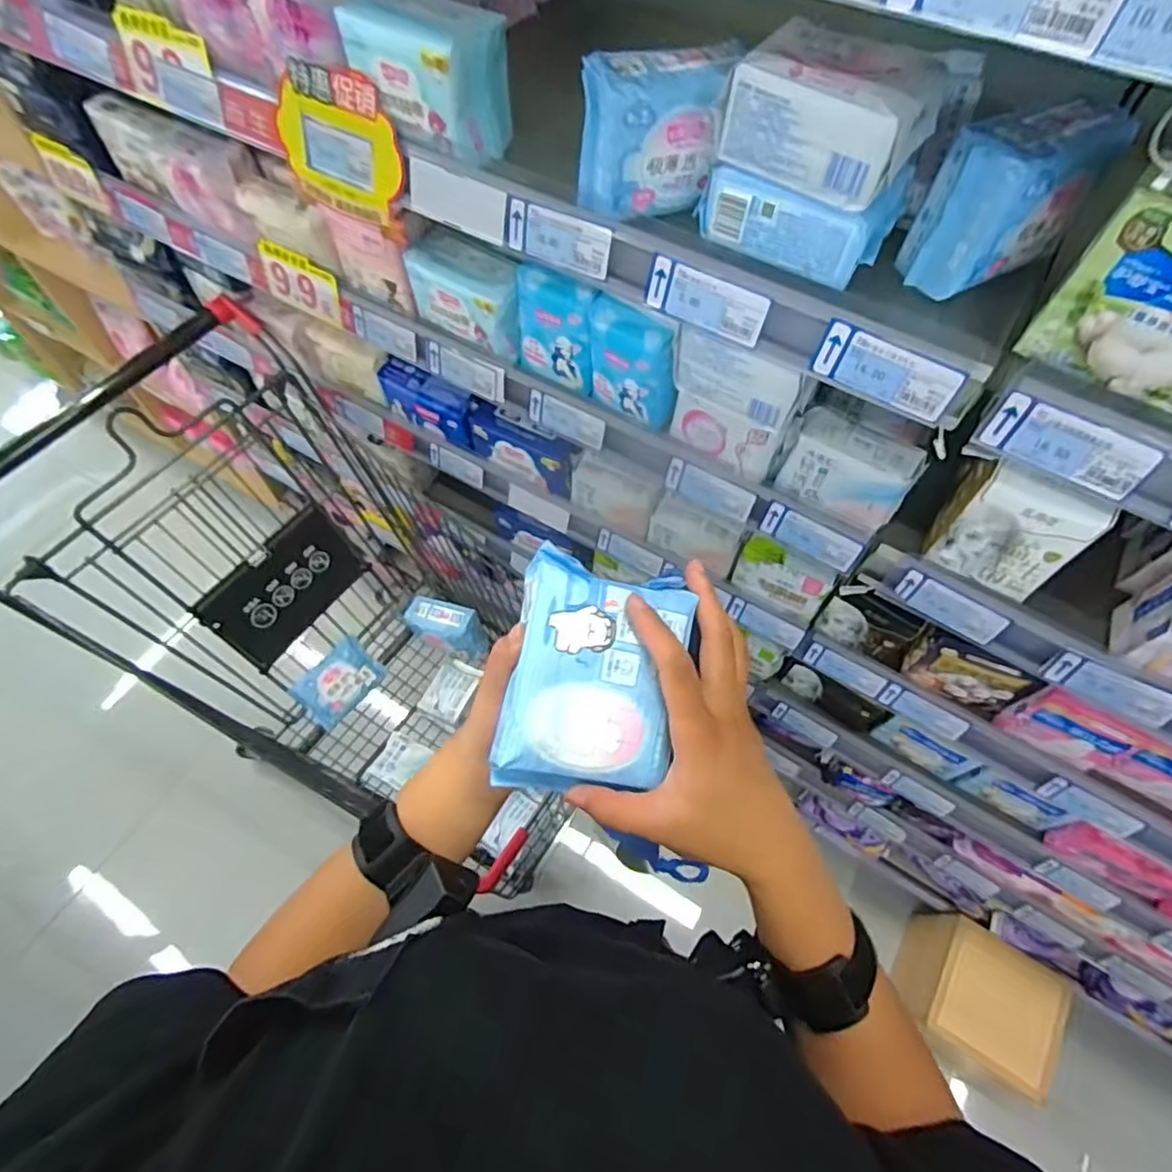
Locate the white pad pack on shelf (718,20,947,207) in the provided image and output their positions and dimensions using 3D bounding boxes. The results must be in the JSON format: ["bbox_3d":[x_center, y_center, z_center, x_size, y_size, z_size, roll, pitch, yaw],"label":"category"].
[{"bbox_3d":[0.150,-0.290,0.388,0.109,0.057,0.070,33,66,15],"label":"white pad pack on shelf"}]

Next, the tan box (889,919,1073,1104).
[{"bbox_3d":[0.715,0.760,1.162,0.221,0.160,0.203,31,65,14],"label":"tan box"}]

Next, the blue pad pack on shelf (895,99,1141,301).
[{"bbox_3d":[0.289,-0.262,0.432,0.111,0.088,0.061,-29,66,-16],"label":"blue pad pack on shelf"}]

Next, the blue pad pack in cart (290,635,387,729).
[{"bbox_3d":[-0.419,0.159,1.064,0.086,0.089,0.128,37,67,17],"label":"blue pad pack in cart"}]

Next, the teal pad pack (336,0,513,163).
[{"bbox_3d":[-0.124,-0.409,0.502,0.123,0.078,0.073,30,65,14],"label":"teal pad pack"}]

